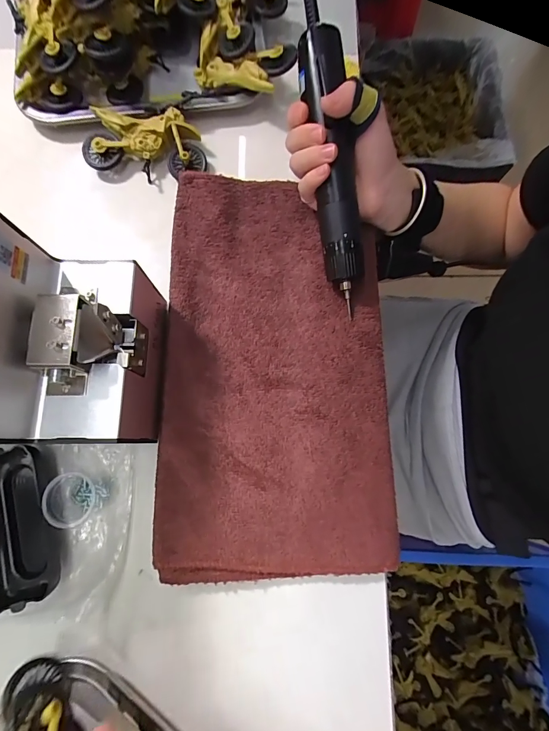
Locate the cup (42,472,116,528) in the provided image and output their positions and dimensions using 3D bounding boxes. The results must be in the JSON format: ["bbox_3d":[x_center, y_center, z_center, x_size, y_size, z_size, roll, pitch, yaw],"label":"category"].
[{"bbox_3d":[-0.151,0.102,0.263,0.033,0.033,0.035,0,77,-1],"label":"cup"}]

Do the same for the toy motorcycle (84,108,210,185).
[{"bbox_3d":[-0.128,-0.223,0.343,0.115,0.031,0.059,5,77,1],"label":"toy motorcycle"}]

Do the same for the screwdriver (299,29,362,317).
[{"bbox_3d":[0.050,-0.163,0.285,0.035,0.024,0.218,-7,96,0],"label":"screwdriver"}]

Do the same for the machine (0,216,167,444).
[{"bbox_3d":[-0.178,-0.011,0.228,0.180,0.139,0.129,-4,77,-1],"label":"machine"}]

